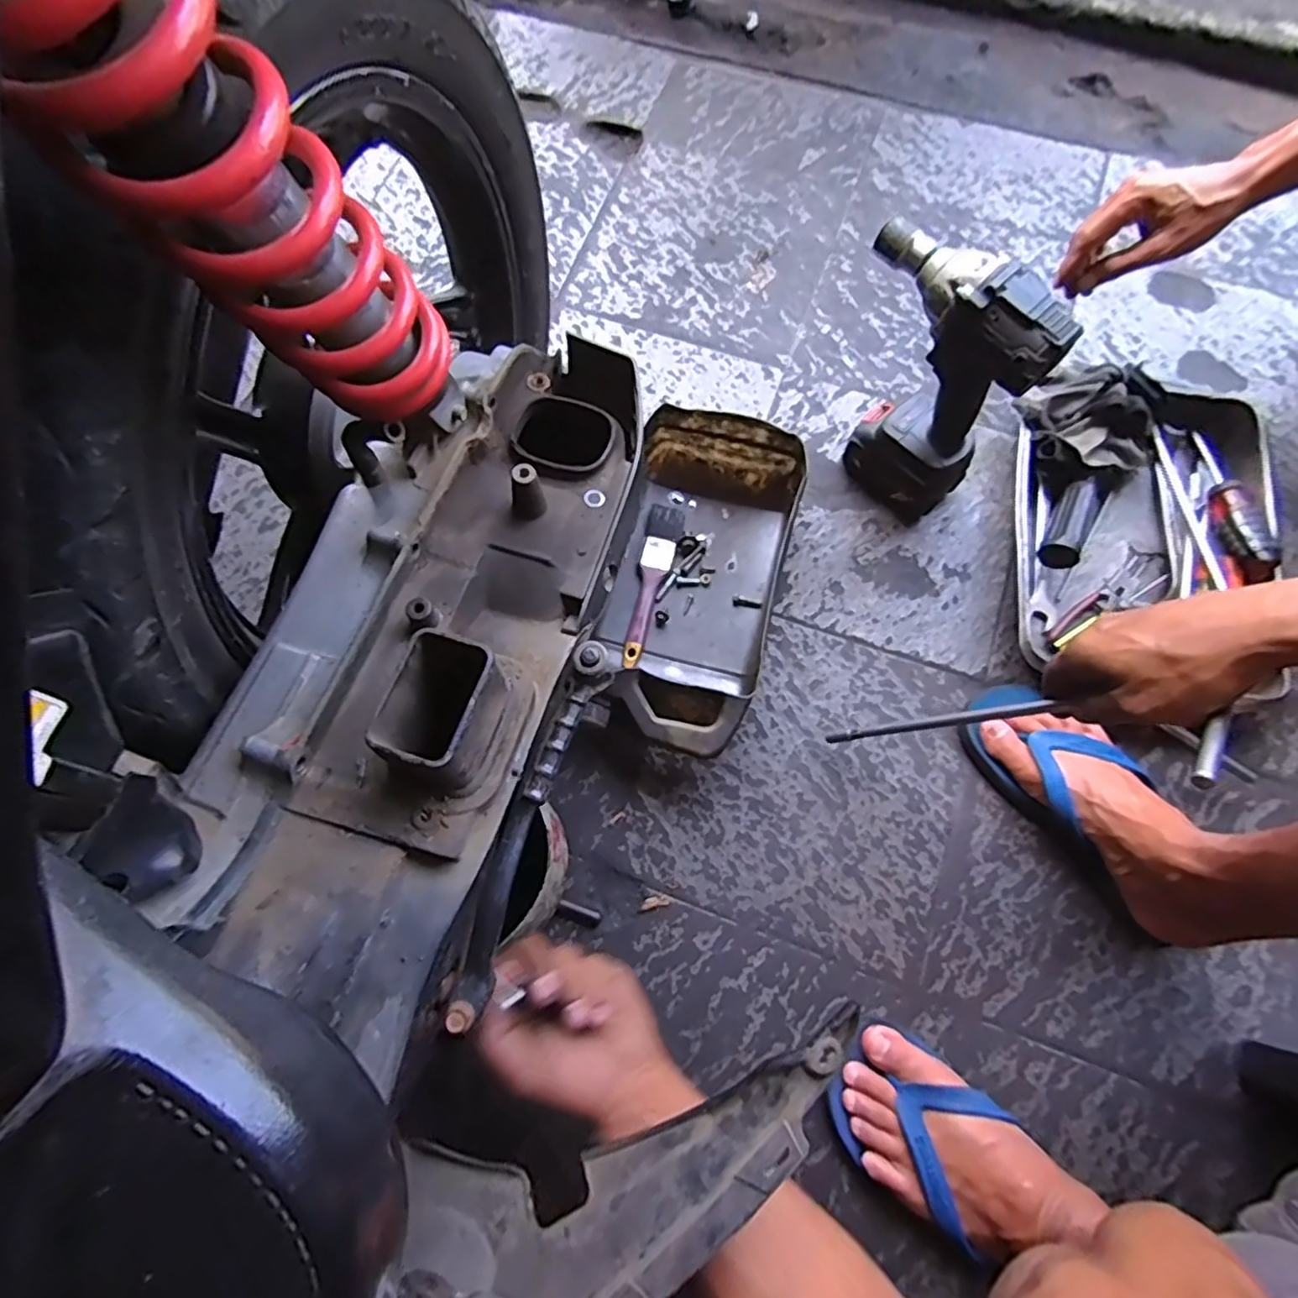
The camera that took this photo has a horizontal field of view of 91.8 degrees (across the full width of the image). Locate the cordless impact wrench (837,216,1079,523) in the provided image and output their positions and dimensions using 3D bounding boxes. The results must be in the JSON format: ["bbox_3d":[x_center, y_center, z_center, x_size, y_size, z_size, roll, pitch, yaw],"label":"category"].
[{"bbox_3d":[0.254,-0.248,0.591,0.070,0.247,0.172,-37,76,-10],"label":"cordless impact wrench"}]

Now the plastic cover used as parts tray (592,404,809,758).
[{"bbox_3d":[0.045,-0.072,0.629,0.170,0.082,0.322,15,73,5],"label":"plastic cover used as parts tray"}]

